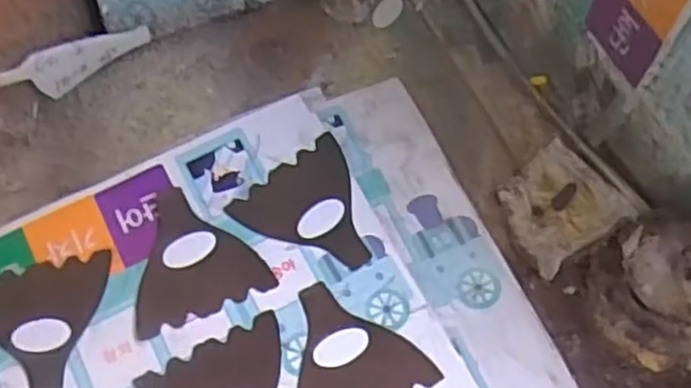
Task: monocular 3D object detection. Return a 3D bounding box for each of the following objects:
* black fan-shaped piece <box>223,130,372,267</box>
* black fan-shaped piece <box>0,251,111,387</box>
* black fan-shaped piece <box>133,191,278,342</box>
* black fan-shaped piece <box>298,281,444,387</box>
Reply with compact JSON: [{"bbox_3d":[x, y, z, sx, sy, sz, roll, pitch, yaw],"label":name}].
[{"bbox_3d":[-0.025,0.019,0.679,0.117,0.006,0.123,-37,69,-15],"label":"black fan-shaped piece"},{"bbox_3d":[-0.260,0.119,0.634,0.117,0.005,0.121,-14,65,-5],"label":"black fan-shaped piece"},{"bbox_3d":[-0.142,0.051,0.663,0.121,0.009,0.123,-21,66,-8],"label":"black fan-shaped piece"},{"bbox_3d":[-0.001,0.135,0.626,0.119,0.004,0.123,-24,66,-9],"label":"black fan-shaped piece"}]

